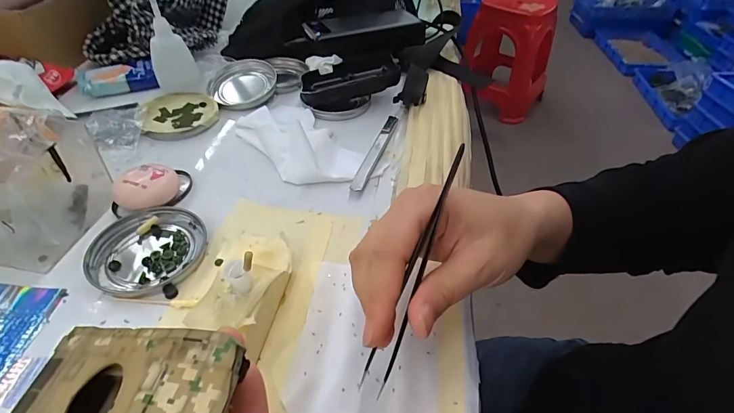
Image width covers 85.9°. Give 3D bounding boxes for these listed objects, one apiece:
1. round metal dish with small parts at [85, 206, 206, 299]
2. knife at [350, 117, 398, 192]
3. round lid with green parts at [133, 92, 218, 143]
[{"bbox_3d":[-0.160,0.031,0.288,0.075,0.008,0.073,1,44,-1],"label":"round metal dish with small parts"},{"bbox_3d":[0.008,-0.054,0.382,0.012,0.006,0.126,15,46,11],"label":"knife"},{"bbox_3d":[-0.199,-0.098,0.417,0.076,0.014,0.084,-14,47,-16],"label":"round lid with green parts"}]

